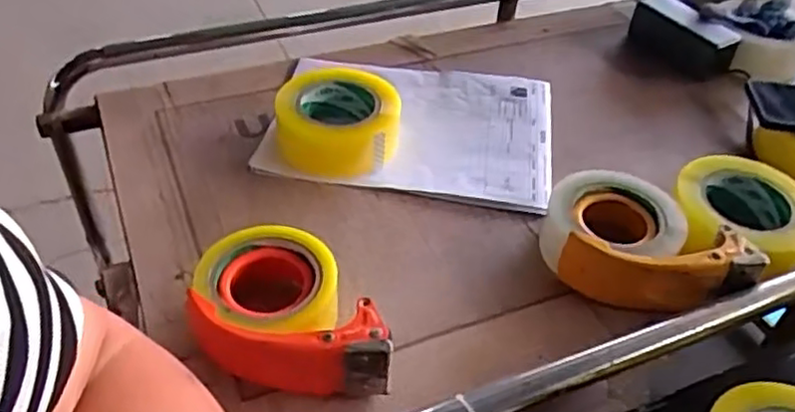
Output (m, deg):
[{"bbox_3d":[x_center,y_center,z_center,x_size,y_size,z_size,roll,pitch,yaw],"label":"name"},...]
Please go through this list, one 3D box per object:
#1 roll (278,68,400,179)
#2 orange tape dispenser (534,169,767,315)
[{"bbox_3d":[-0.061,-0.084,0.716,0.121,0.055,0.118,2,44,-2],"label":"roll"},{"bbox_3d":[0.216,0.033,0.611,0.175,0.060,0.116,12,44,8],"label":"orange tape dispenser"}]

